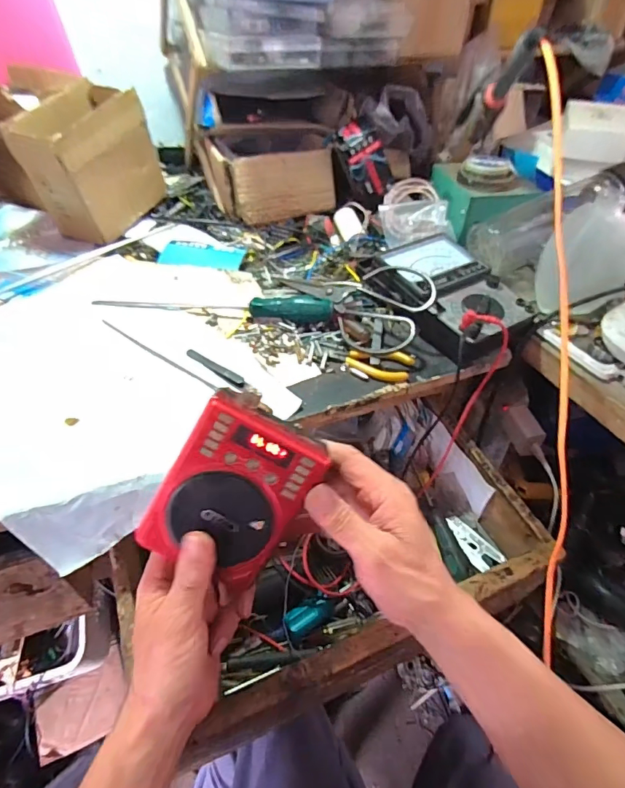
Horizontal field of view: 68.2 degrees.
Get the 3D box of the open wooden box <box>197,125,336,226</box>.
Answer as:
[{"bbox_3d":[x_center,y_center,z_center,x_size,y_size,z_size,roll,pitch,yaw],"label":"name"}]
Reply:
[{"bbox_3d":[-0.065,-0.329,0.683,0.178,0.087,0.137,-9,46,-11],"label":"open wooden box"}]

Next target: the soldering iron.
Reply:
[{"bbox_3d":[0.214,-0.345,0.542,0.024,0.019,0.247,8,6,5],"label":"soldering iron"}]

